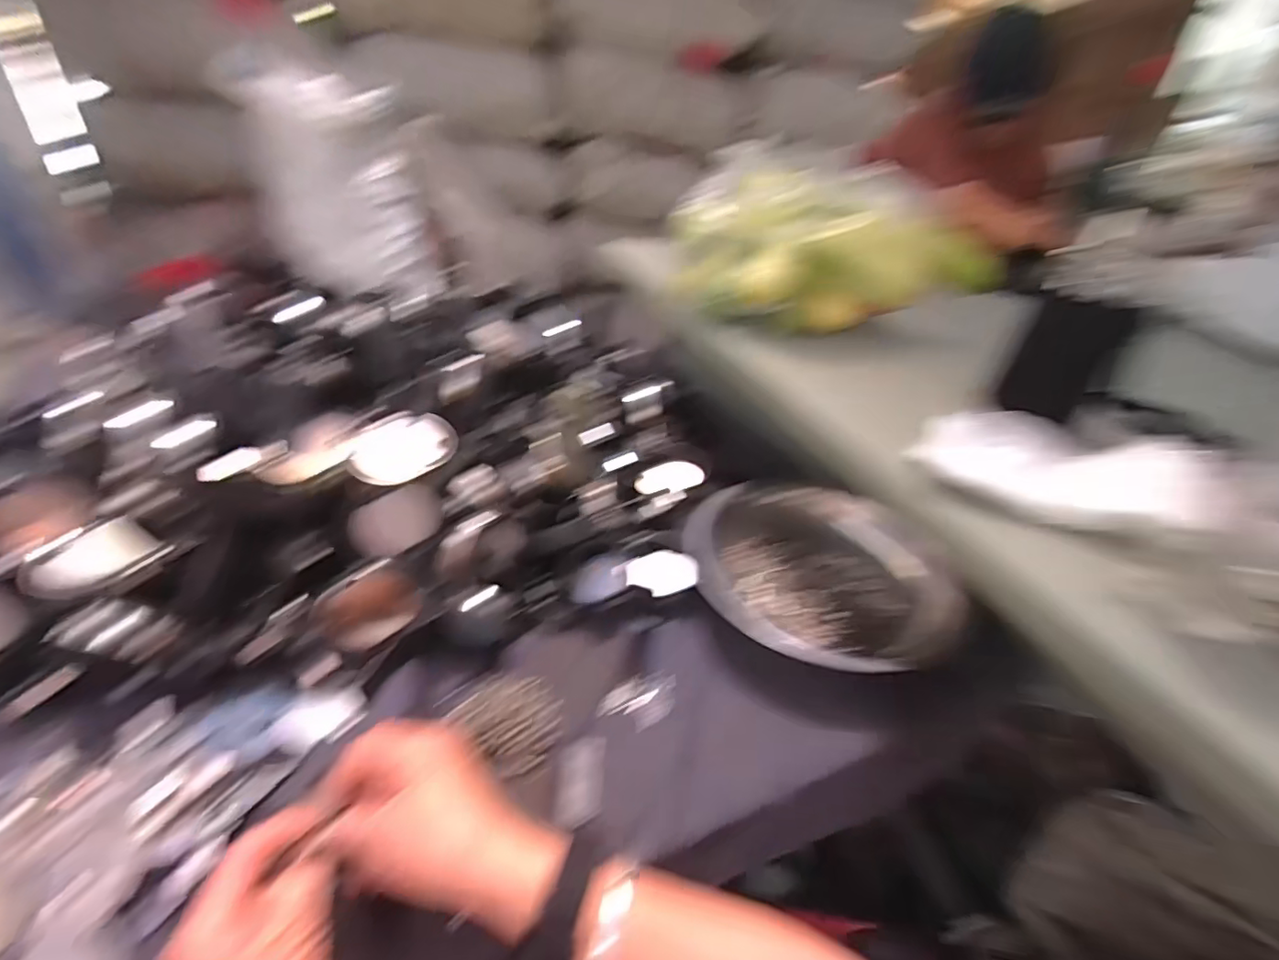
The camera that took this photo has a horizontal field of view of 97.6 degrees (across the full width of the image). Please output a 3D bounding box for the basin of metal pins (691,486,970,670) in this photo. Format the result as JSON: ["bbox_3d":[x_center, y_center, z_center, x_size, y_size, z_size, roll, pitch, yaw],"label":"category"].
[{"bbox_3d":[0.172,0.108,0.566,0.252,0.075,0.218,13,36,8],"label":"basin of metal pins"}]

